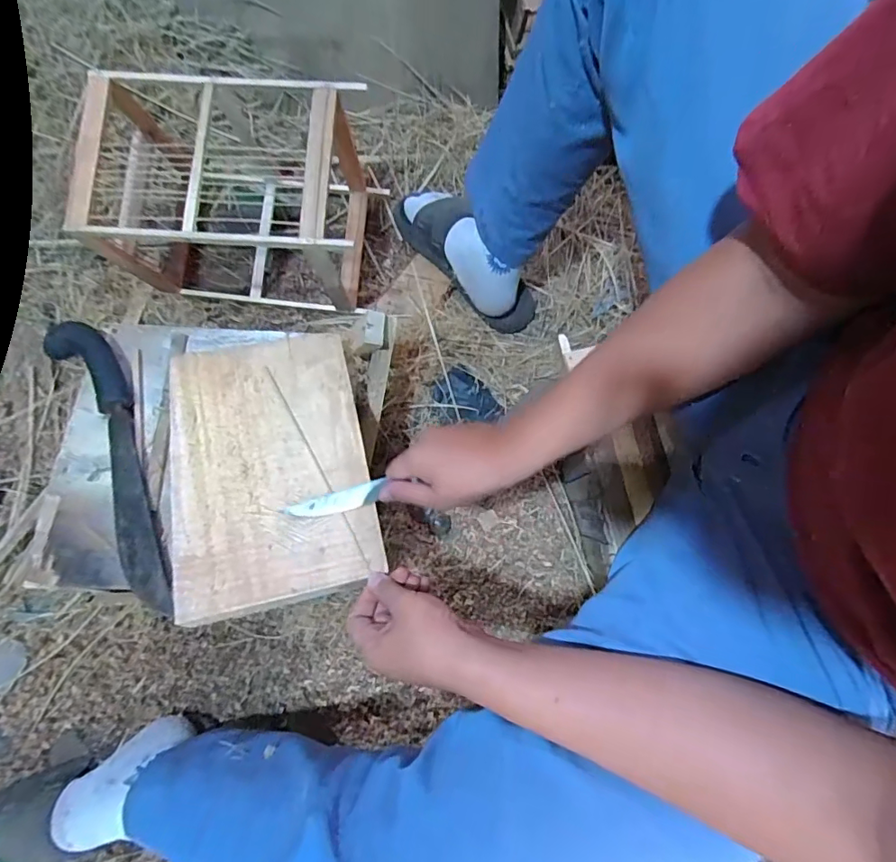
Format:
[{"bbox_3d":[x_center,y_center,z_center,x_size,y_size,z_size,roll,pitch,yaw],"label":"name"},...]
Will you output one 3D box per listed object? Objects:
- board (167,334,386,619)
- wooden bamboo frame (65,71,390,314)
[{"bbox_3d":[-0.183,0.027,0.520,0.187,0.011,0.286,-11,66,-11],"label":"board"},{"bbox_3d":[-0.283,-0.316,0.719,0.333,0.256,0.235,4,77,2],"label":"wooden bamboo frame"}]

